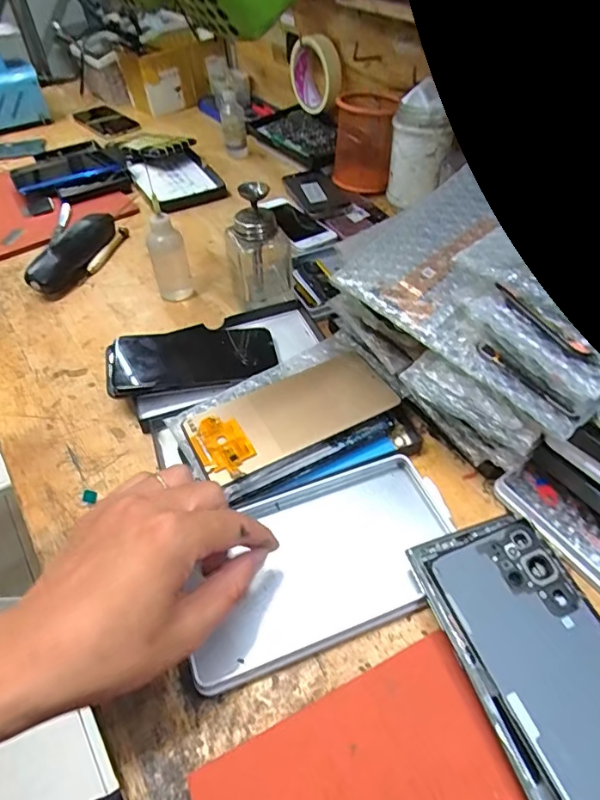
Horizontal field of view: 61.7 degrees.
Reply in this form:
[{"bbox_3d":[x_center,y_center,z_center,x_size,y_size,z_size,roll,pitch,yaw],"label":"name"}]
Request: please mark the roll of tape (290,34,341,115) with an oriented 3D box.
[{"bbox_3d":[0.023,-0.455,0.704,0.032,0.096,0.085,-38,56,-24],"label":"roll of tape"}]

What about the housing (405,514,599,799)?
[{"bbox_3d":[0.132,0.144,0.265,0.084,0.016,0.167,-19,50,-10],"label":"housing"}]

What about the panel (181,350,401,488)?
[{"bbox_3d":[-0.006,0.009,0.385,0.155,0.005,0.070,-23,51,-17],"label":"panel"}]

